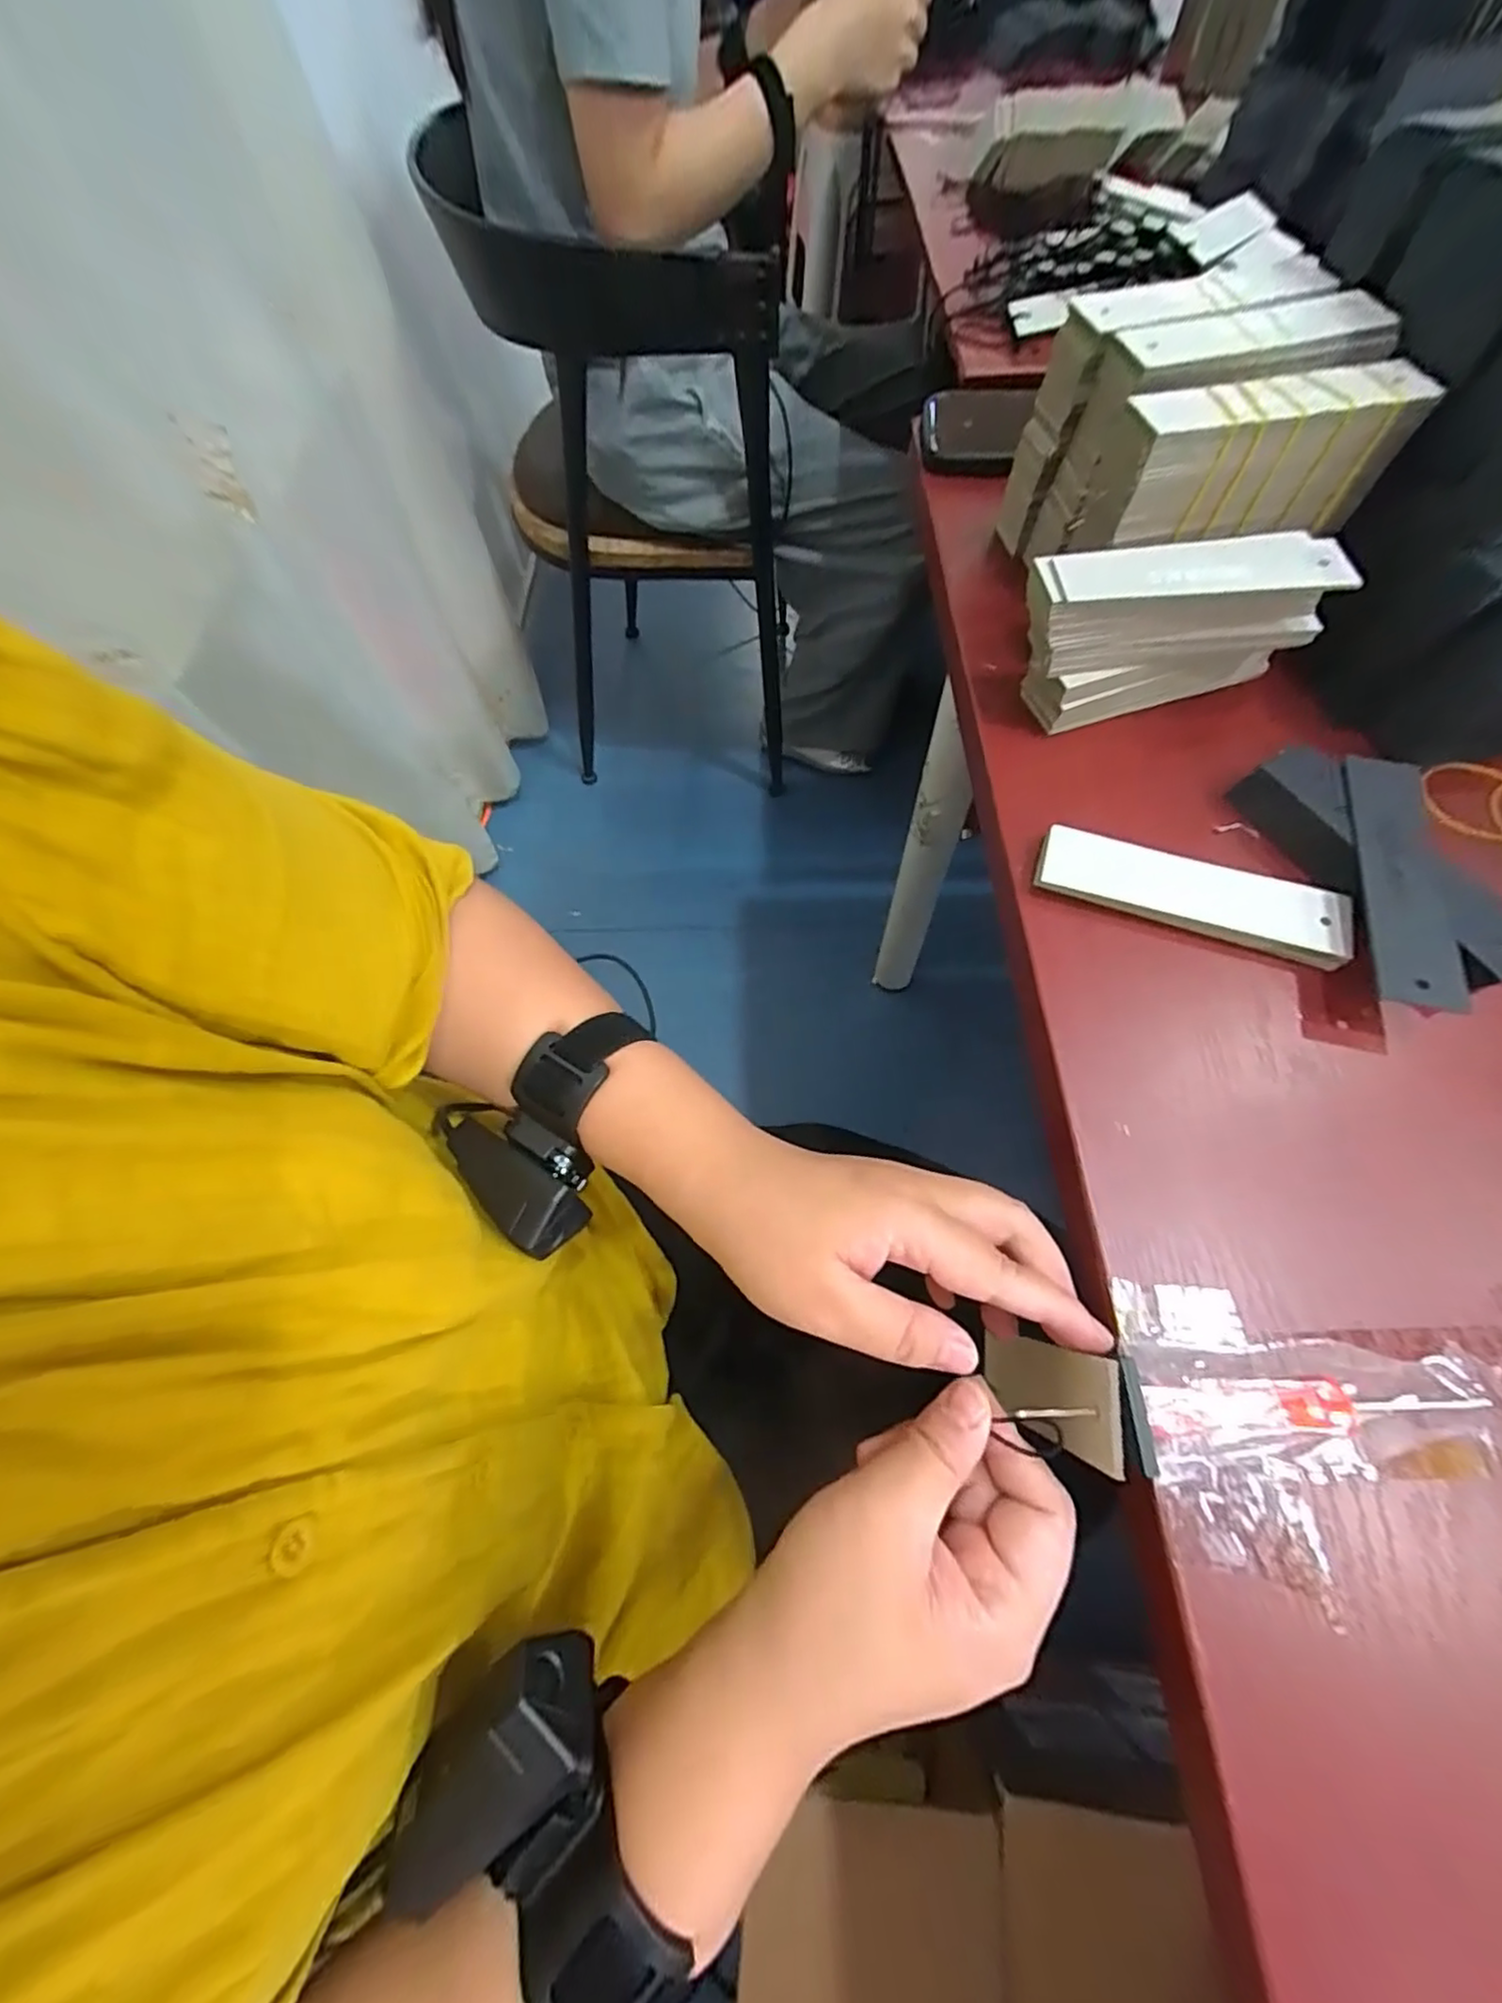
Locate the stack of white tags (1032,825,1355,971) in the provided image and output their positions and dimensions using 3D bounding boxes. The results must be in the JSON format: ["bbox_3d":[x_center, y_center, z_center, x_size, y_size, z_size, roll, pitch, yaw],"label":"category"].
[{"bbox_3d":[0.193,-0.047,0.288,0.127,0.009,0.036,17,66,10],"label":"stack of white tags"}]

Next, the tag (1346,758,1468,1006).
[{"bbox_3d":[0.272,-0.053,0.276,0.031,0.009,0.121,11,65,7],"label":"tag"}]

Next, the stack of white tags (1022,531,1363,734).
[{"bbox_3d":[0.200,-0.181,0.320,0.131,0.065,0.046,-8,65,-2],"label":"stack of white tags"}]

